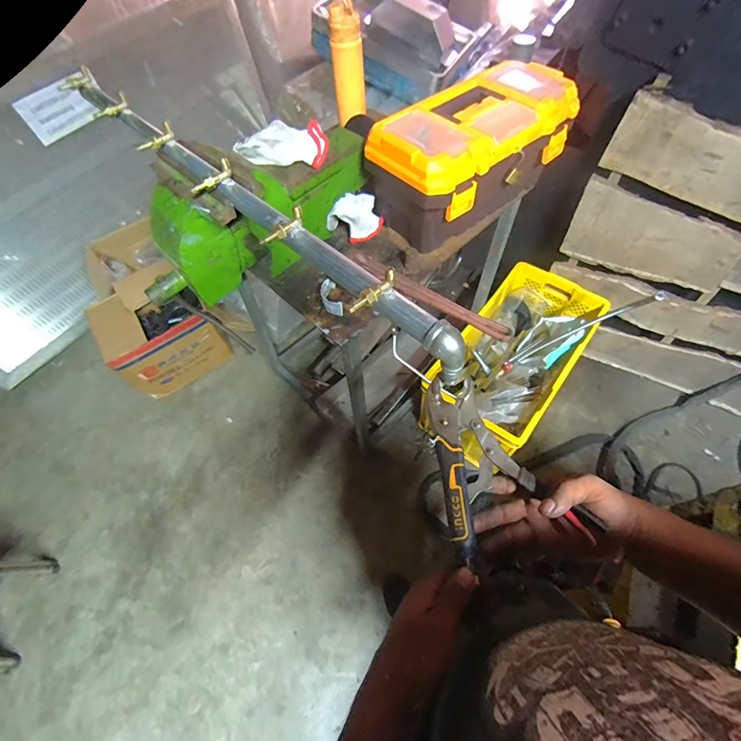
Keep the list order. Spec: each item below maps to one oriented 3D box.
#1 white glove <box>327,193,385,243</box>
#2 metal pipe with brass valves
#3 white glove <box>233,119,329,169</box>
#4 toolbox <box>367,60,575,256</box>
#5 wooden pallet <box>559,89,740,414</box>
[{"bbox_3d":[-0.035,-0.323,0.809,0.118,0.094,0.030,-29,36,-21],"label":"white glove"},{"bbox_3d":[-0.209,-0.253,0.544,0.834,0.083,0.055,39,63,24],"label":"metal pipe with brass valves"},{"bbox_3d":[-0.165,-0.415,0.693,0.176,0.033,0.087,11,61,9],"label":"white glove"},{"bbox_3d":[0.207,-0.439,0.800,0.411,0.211,0.210,-38,65,-18],"label":"toolbox"},{"bbox_3d":[1.103,-0.262,1.203,0.967,0.821,0.103,22,63,15],"label":"wooden pallet"}]

